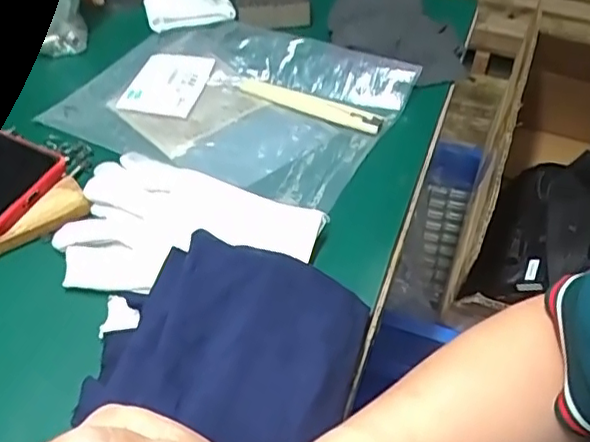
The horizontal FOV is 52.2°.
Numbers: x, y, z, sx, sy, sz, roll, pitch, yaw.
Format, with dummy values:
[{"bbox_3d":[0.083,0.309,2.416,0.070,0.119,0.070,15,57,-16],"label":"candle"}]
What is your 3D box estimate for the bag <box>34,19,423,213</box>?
[{"bbox_3d":[-0.051,-0.109,0.501,0.250,0.031,0.186,21,51,16],"label":"bag"}]

